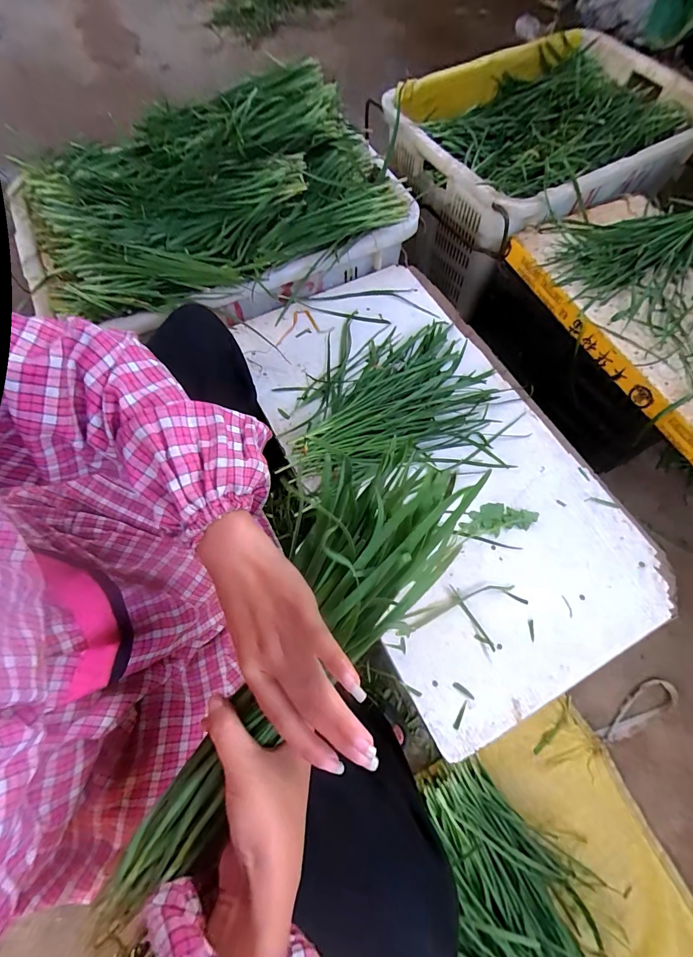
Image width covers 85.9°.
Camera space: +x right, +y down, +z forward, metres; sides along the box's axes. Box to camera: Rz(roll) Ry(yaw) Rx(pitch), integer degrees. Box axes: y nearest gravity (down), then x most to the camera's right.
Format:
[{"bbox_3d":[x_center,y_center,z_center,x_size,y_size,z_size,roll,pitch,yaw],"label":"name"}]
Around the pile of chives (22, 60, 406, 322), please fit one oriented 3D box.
[{"bbox_3d":[-0.205,-0.510,0.633,0.521,0.114,0.396,-19,69,-7],"label":"pile of chives"}]

